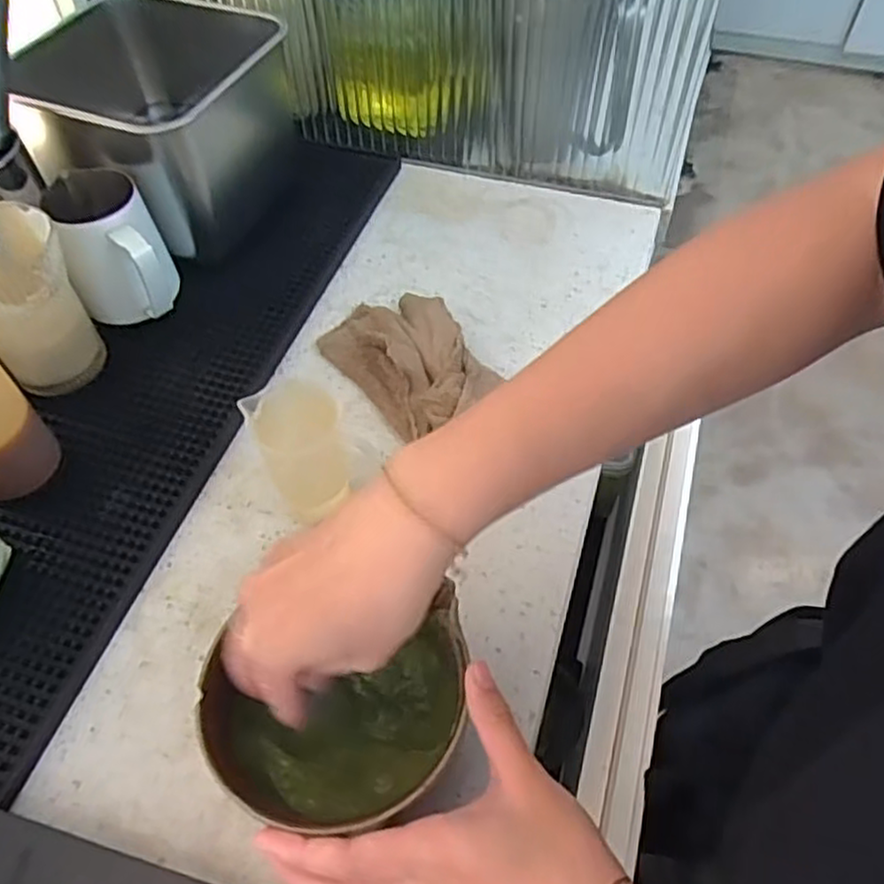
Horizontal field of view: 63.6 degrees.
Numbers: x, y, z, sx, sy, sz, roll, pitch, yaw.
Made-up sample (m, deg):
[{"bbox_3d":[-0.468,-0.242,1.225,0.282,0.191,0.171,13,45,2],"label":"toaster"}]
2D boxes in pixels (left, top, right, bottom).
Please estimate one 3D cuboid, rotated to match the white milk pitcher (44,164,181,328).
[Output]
[{"bbox_3d":[-0.239,-0.136,0.530,0.067,0.094,0.099,-23,58,-15],"label":"white milk pitcher"}]

